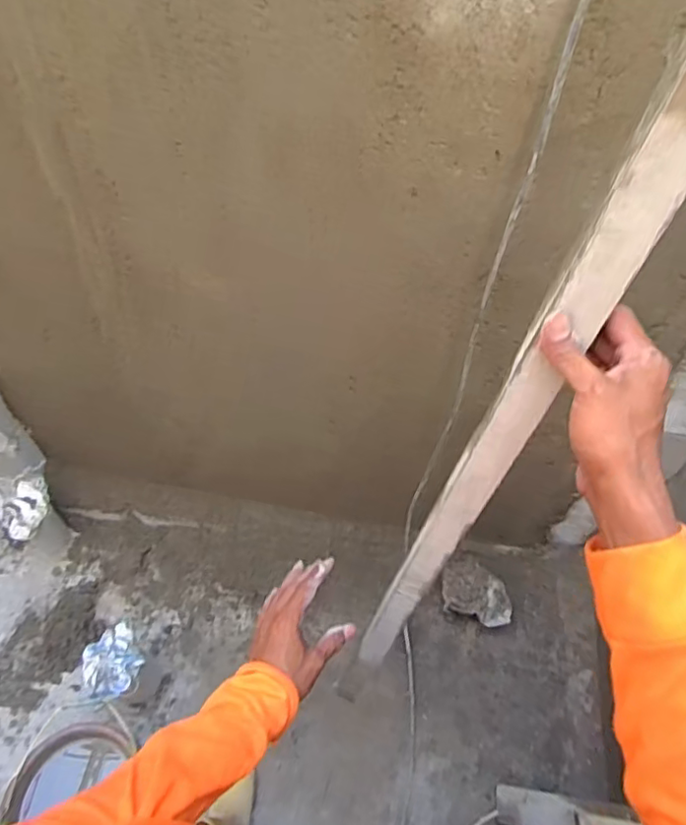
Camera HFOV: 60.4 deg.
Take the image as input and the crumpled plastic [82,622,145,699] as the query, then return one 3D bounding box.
[{"bbox_3d":[-0.478,0.510,1.209,0.110,0.075,0.135,-26,62,-21],"label":"crumpled plastic"}]

